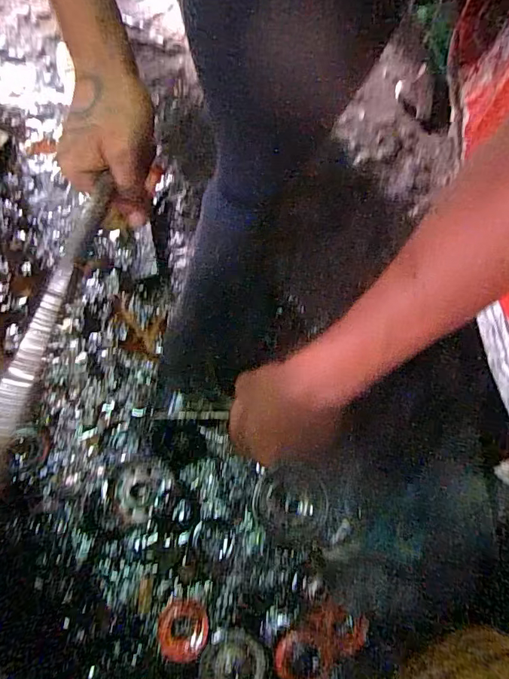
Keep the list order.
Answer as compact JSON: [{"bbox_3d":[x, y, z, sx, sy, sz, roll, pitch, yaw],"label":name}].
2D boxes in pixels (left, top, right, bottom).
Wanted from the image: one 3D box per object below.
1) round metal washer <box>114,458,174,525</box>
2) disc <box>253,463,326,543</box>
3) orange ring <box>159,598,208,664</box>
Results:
[{"bbox_3d":[-0.116,0.150,0.460,0.050,0.006,0.060,36,77,6],"label":"round metal washer"},{"bbox_3d":[0.035,0.164,0.457,0.072,0.012,0.070,1,77,-3],"label":"disc"},{"bbox_3d":[-0.067,0.273,0.427,0.044,0.008,0.049,5,76,-2],"label":"orange ring"}]

